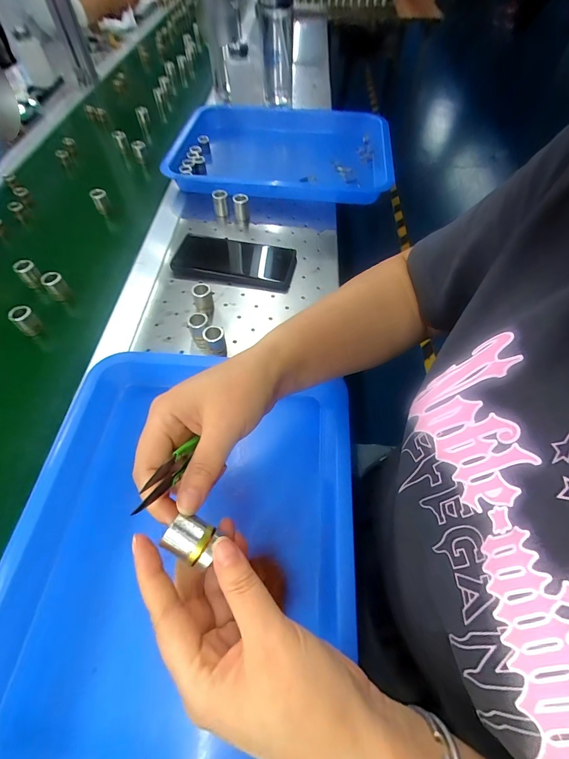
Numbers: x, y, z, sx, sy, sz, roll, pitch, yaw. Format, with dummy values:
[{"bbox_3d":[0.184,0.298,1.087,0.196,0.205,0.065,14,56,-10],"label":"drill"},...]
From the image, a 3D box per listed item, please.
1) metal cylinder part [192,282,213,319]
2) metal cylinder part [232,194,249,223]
[{"bbox_3d":[-0.102,-0.101,0.443,0.023,0.037,0.023,-12,57,-7],"label":"metal cylinder part"},{"bbox_3d":[-0.068,-0.274,0.562,0.022,0.032,0.028,1,56,1],"label":"metal cylinder part"}]

